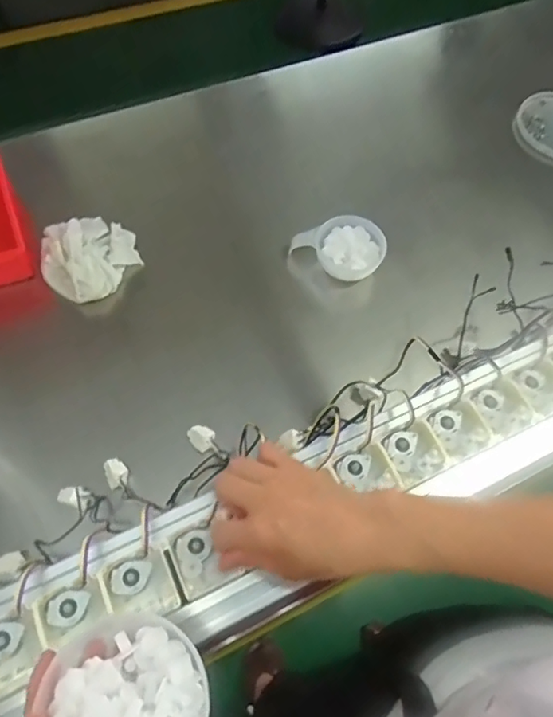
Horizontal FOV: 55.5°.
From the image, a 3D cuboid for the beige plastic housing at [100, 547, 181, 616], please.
[{"bbox_3d":[-0.106,0.183,0.417,0.049,0.015,0.050,-22,66,-15],"label":"beige plastic housing"}]

